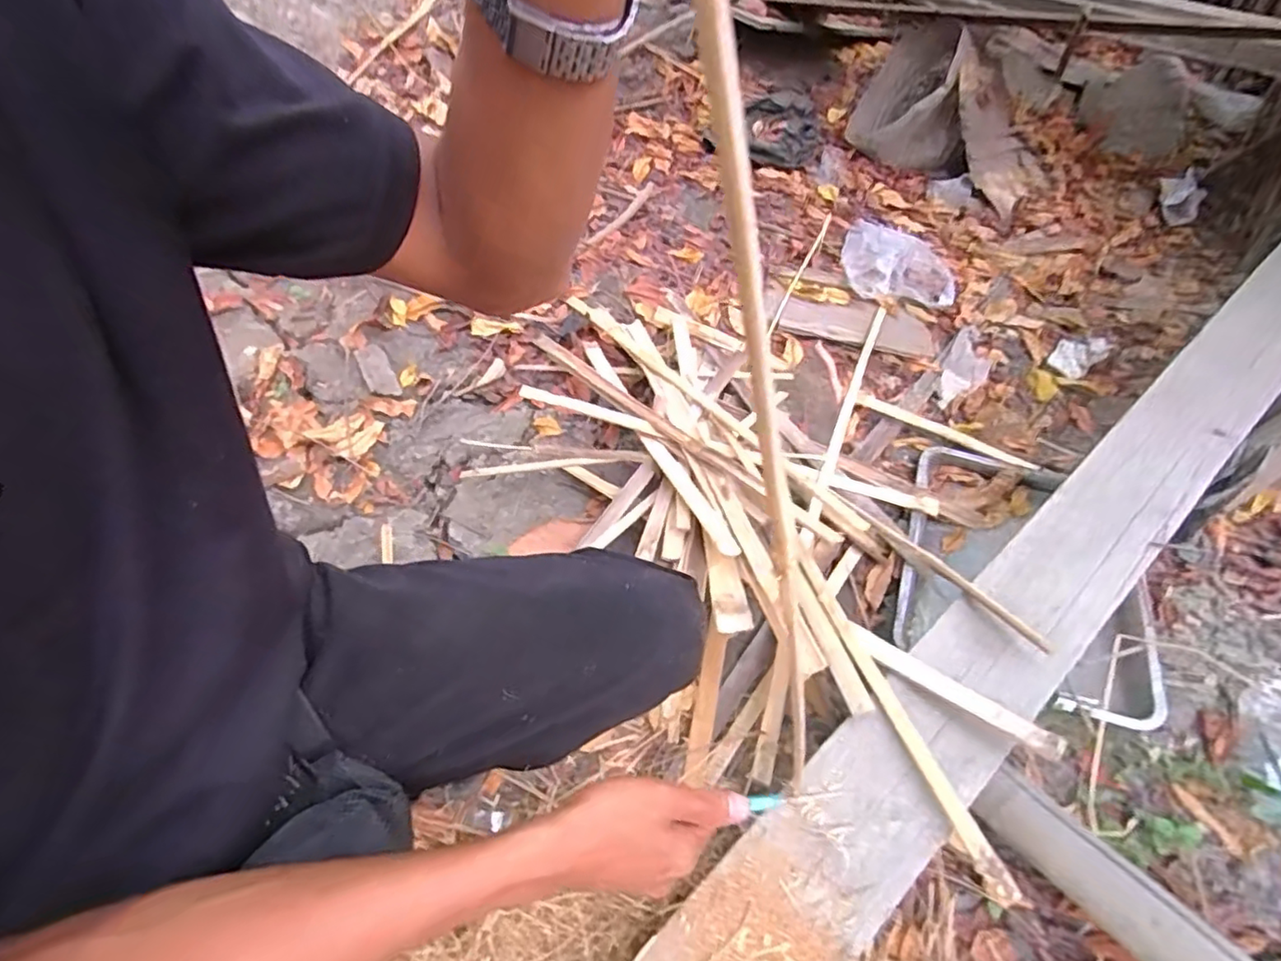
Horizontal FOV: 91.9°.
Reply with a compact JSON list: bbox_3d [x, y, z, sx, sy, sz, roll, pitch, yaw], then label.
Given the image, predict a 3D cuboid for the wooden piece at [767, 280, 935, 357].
[{"bbox_3d":[0.397,-0.302,1.189,0.314,0.026,0.123,15,56,1],"label":"wooden piece"}]

